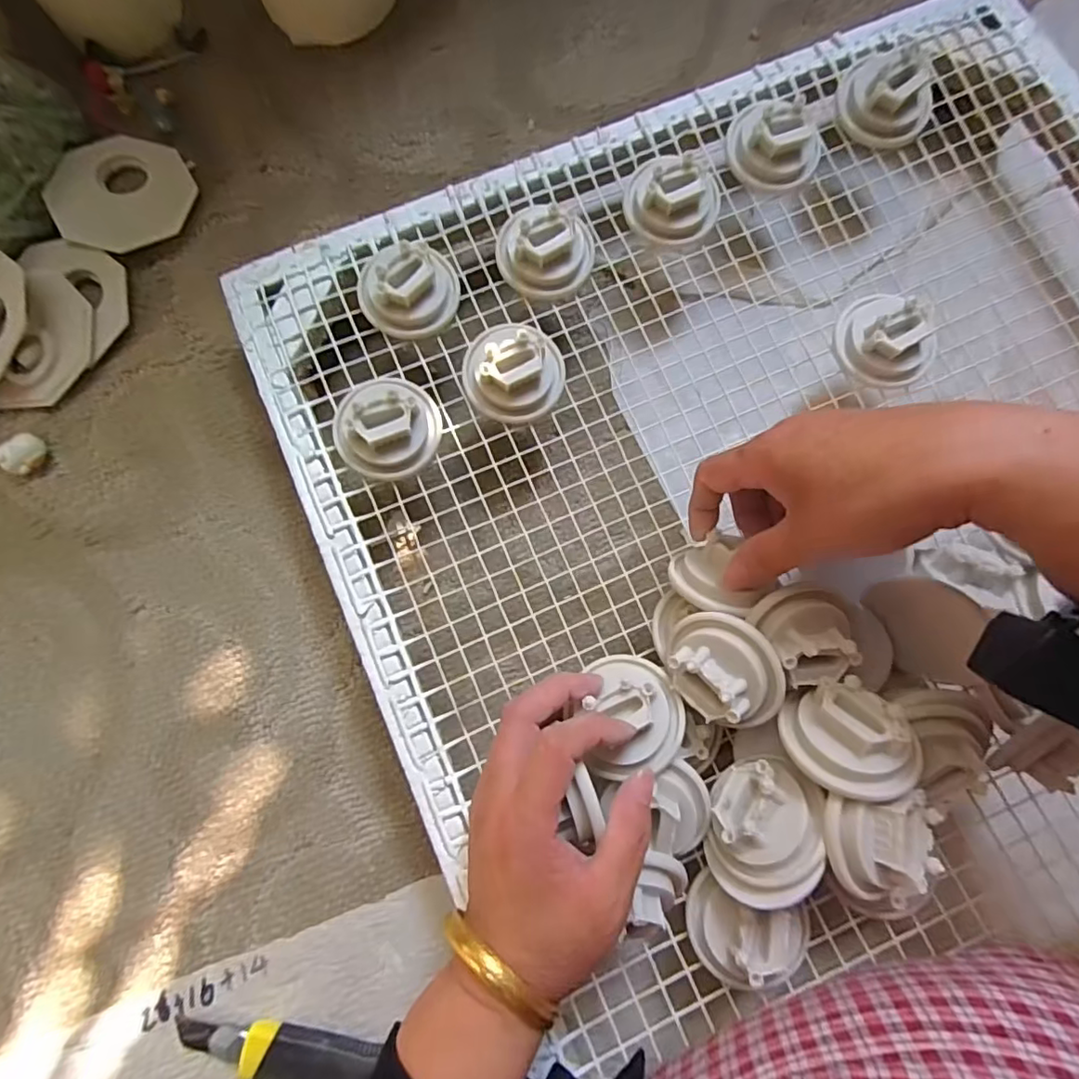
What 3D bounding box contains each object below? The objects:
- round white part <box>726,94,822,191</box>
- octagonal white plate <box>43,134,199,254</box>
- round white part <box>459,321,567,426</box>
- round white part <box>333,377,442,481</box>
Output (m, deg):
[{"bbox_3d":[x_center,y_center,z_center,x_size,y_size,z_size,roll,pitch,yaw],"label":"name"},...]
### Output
[{"bbox_3d":[0.160,-0.269,0.384,0.062,0.026,0.052,26,82,3],"label":"round white part"},{"bbox_3d":[-0.319,-0.265,0.434,0.099,0.018,0.095,-43,84,-6],"label":"octagonal white plate"},{"bbox_3d":[-0.016,-0.111,0.358,0.062,0.027,0.063,0,81,-1],"label":"round white part"},{"bbox_3d":[-0.096,-0.072,0.346,0.065,0.029,0.062,0,81,-1],"label":"round white part"}]

